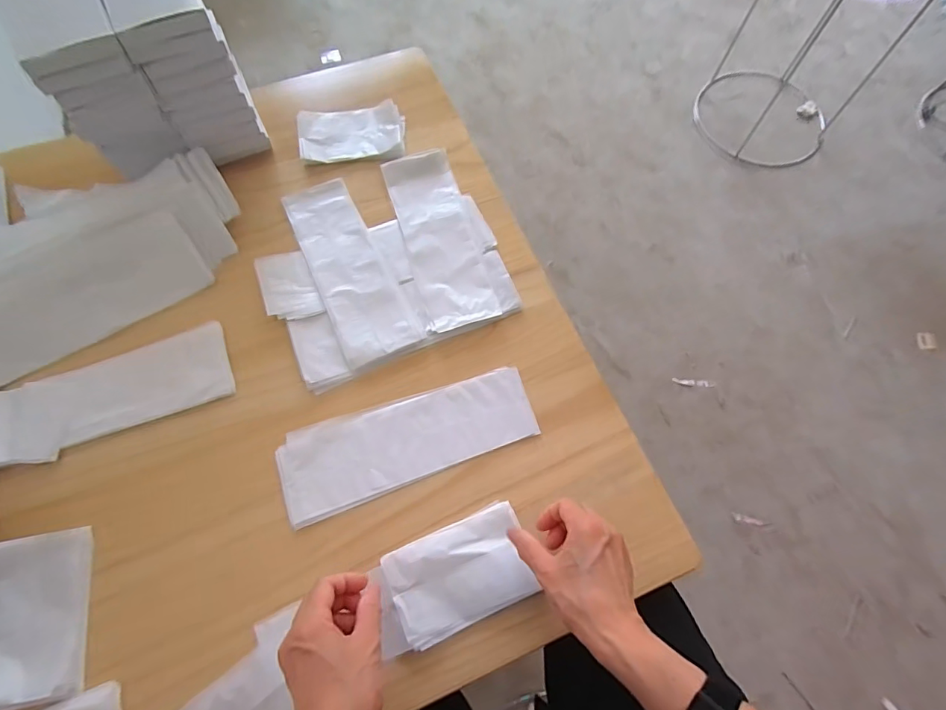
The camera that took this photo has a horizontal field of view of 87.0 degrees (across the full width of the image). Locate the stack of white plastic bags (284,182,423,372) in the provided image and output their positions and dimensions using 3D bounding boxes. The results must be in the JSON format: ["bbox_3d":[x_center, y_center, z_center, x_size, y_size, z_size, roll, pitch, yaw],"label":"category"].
[{"bbox_3d":[-0.142,-0.102,0.566,0.085,0.008,0.237,-25,71,-10],"label":"stack of white plastic bags"}]

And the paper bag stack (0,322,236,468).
[{"bbox_3d":[-0.366,0.040,0.502,0.227,0.013,0.083,-18,70,-8],"label":"paper bag stack"}]

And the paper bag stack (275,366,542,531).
[{"bbox_3d":[-0.064,0.085,0.503,0.253,0.007,0.087,-18,70,-8],"label":"paper bag stack"}]

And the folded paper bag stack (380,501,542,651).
[{"bbox_3d":[-0.010,0.197,0.449,0.124,0.009,0.084,-23,72,-9],"label":"folded paper bag stack"}]

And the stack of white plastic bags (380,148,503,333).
[{"bbox_3d":[-0.040,-0.142,0.590,0.083,0.011,0.240,-15,69,-7],"label":"stack of white plastic bags"}]

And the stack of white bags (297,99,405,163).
[{"bbox_3d":[-0.157,-0.287,0.648,0.133,0.016,0.079,-8,69,-4],"label":"stack of white bags"}]

